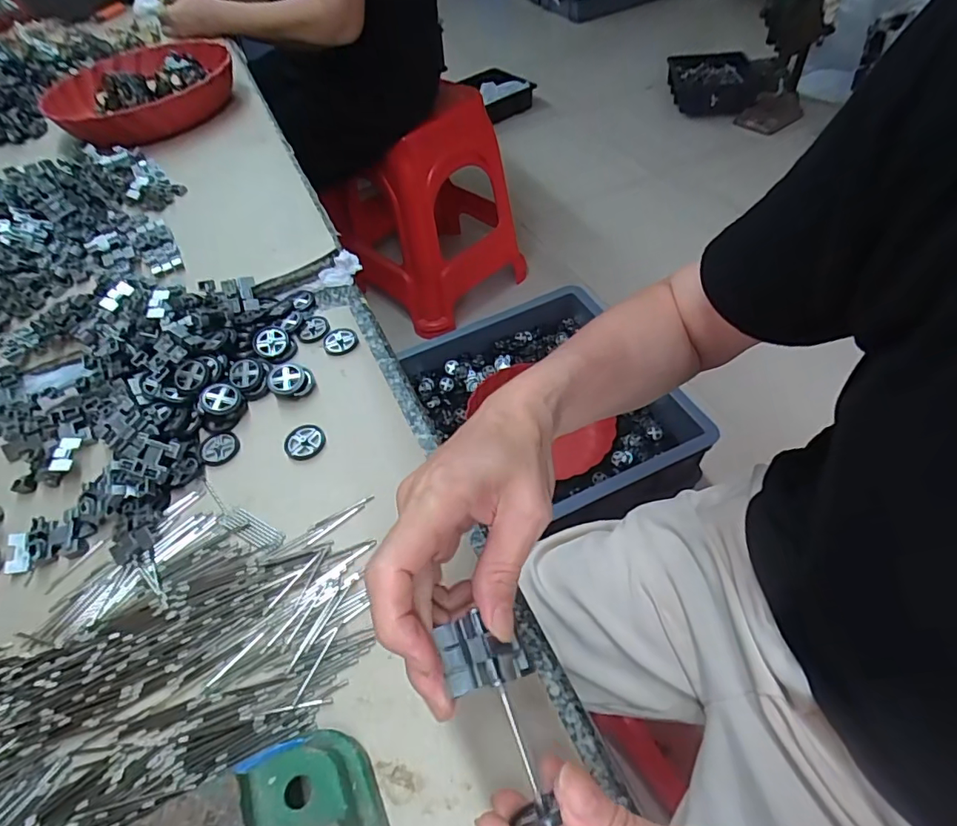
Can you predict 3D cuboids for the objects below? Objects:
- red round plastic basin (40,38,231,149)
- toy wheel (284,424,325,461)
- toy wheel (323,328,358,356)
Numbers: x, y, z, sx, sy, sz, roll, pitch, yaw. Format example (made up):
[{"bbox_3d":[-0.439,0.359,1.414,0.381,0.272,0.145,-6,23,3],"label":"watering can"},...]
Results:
[{"bbox_3d":[-0.444,-0.428,0.703,0.222,0.044,0.231,-28,54,-15],"label":"red round plastic basin"},{"bbox_3d":[-0.121,0.020,0.369,0.028,0.004,0.025,-12,51,-3],"label":"toy wheel"},{"bbox_3d":[-0.111,-0.057,0.427,0.027,0.008,0.025,-3,51,4],"label":"toy wheel"}]

